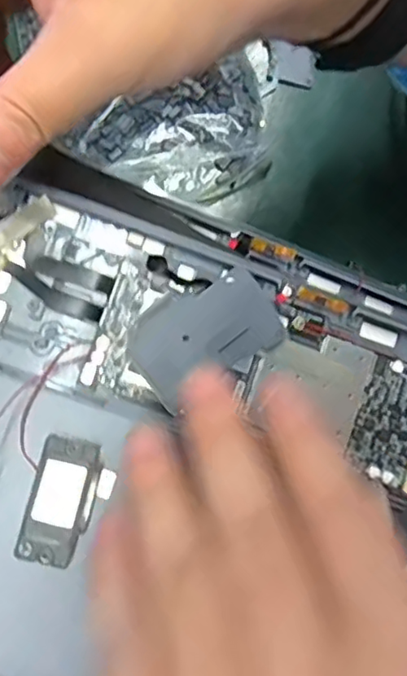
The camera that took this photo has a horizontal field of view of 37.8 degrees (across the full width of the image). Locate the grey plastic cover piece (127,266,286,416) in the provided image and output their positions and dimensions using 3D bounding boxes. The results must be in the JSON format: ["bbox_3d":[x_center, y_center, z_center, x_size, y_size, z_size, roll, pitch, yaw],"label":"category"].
[{"bbox_3d":[0.001,-0.002,0.198,0.050,0.004,0.032,-32,104,-16],"label":"grey plastic cover piece"}]

